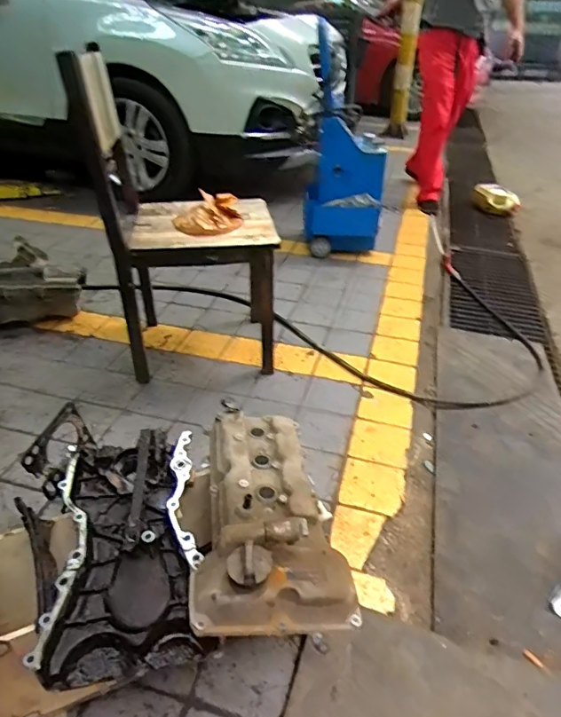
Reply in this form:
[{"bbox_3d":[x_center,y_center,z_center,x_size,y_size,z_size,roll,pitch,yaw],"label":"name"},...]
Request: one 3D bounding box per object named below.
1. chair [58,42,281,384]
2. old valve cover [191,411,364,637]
[{"bbox_3d":[-0.271,-0.390,1.473,0.479,0.821,0.457,-3,33,-10],"label":"chair"},{"bbox_3d":[-0.028,0.203,0.774,0.210,0.109,0.381,-4,34,-7],"label":"old valve cover"}]

